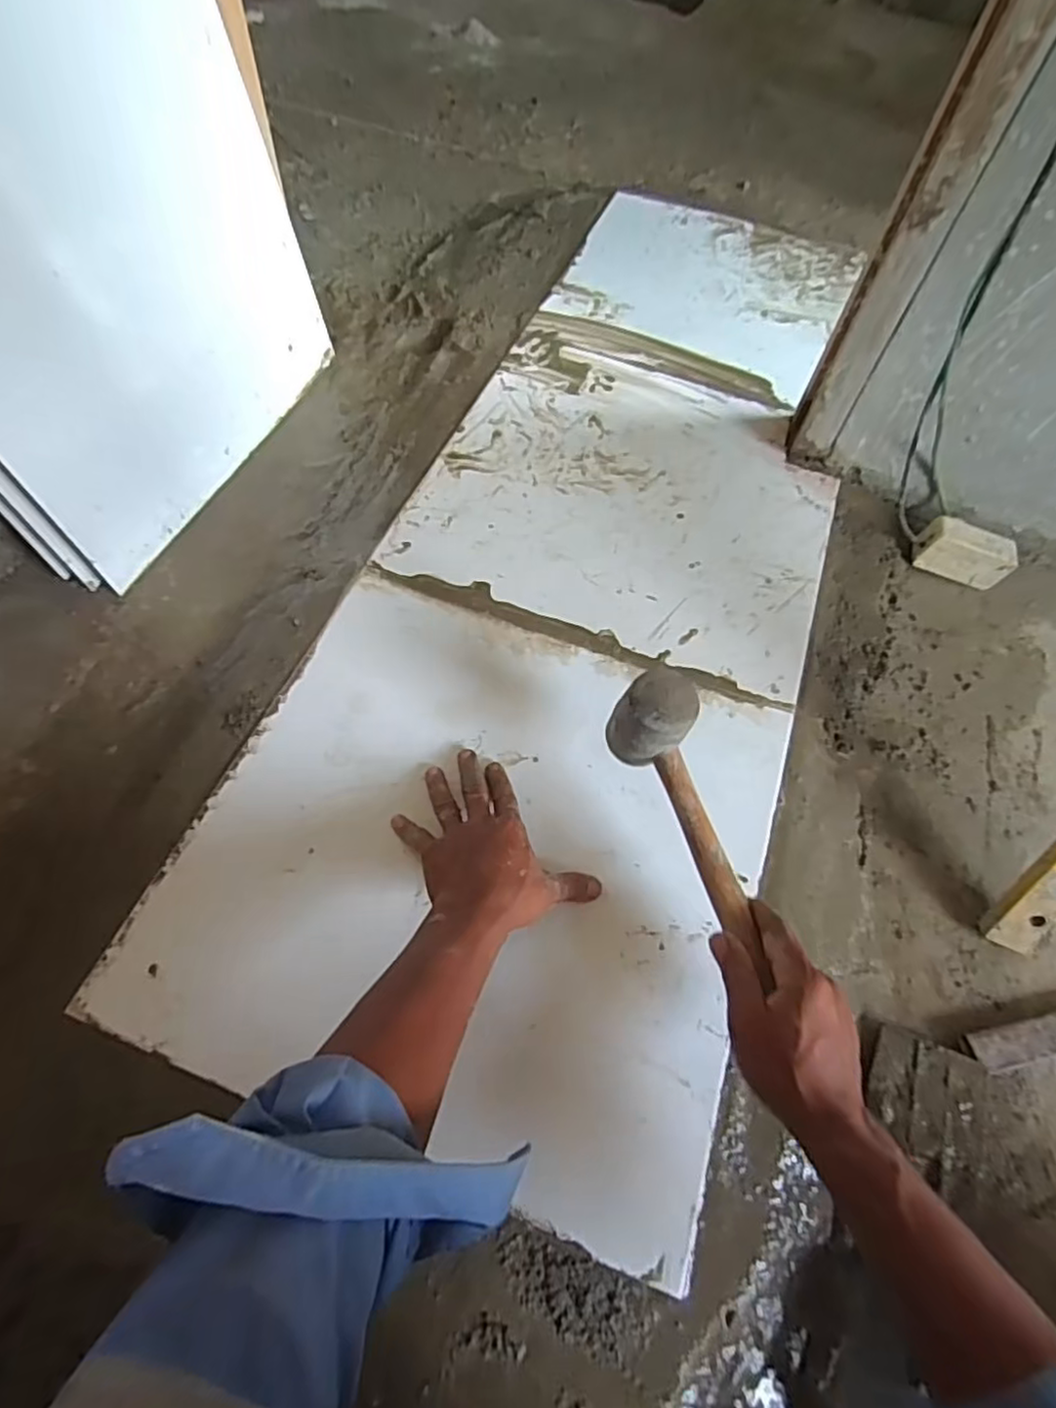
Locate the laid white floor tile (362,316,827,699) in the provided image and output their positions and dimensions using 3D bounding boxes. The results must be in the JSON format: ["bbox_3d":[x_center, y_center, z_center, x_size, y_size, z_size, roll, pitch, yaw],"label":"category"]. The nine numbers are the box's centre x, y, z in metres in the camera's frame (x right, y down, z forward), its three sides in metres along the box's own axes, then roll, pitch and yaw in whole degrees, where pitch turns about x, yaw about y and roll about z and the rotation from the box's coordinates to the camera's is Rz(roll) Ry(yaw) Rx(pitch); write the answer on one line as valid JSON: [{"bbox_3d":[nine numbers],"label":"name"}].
[{"bbox_3d":[0.145,-0.297,0.855,0.491,0.006,0.527,20,61,7],"label":"laid white floor tile"}]

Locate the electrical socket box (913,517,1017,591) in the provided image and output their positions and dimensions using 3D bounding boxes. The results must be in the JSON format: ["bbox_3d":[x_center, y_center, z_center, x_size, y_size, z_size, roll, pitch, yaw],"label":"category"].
[{"bbox_3d":[0.549,-0.191,0.832,0.111,0.063,0.052,20,61,8],"label":"electrical socket box"}]

